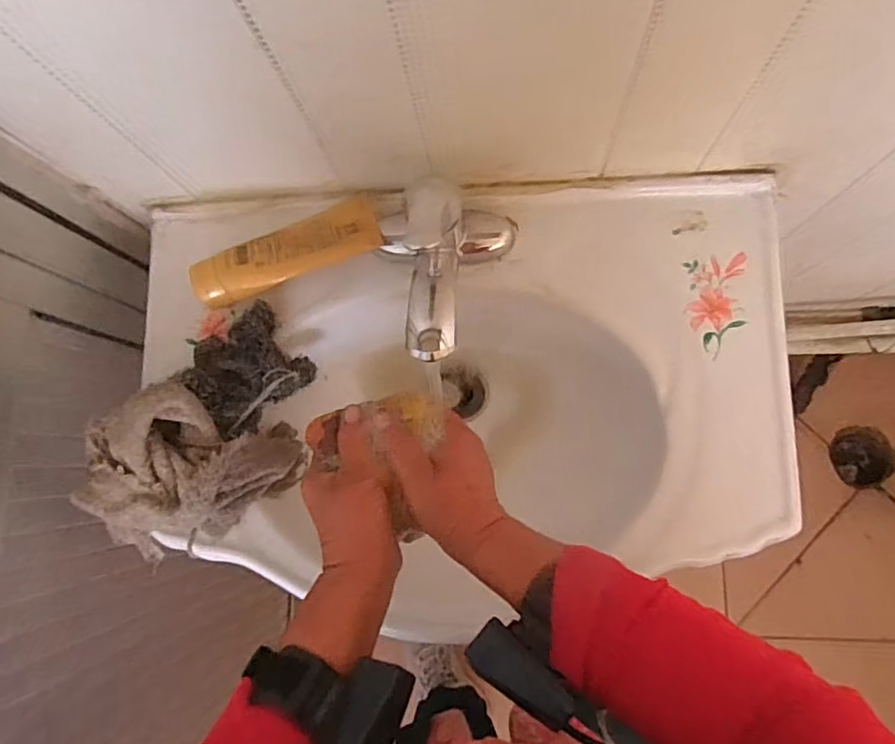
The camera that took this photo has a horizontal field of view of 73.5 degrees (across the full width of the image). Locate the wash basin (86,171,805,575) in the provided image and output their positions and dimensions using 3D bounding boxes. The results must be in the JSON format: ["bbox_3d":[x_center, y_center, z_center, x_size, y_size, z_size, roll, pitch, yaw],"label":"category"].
[{"bbox_3d":[0.004,0.004,0.617,0.594,0.160,0.336,-2,81,5],"label":"wash basin"}]

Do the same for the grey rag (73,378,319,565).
[{"bbox_3d":[-0.247,0.087,0.546,0.179,0.095,0.141,-39,80,-2],"label":"grey rag"}]

